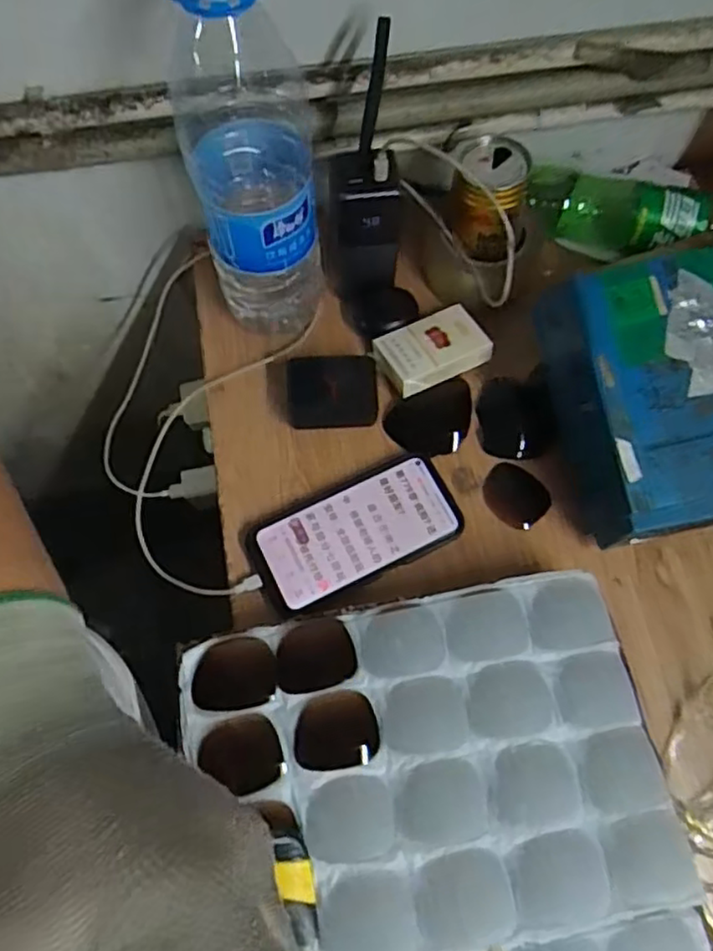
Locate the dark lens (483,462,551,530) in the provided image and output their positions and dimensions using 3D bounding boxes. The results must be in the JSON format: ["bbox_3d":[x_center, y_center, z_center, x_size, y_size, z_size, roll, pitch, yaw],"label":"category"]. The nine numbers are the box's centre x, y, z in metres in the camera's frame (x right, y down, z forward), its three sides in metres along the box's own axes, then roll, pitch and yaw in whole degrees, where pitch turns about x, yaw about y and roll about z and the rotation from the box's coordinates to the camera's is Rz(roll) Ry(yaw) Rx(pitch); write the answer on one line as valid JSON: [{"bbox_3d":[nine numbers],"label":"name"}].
[{"bbox_3d":[0.132,0.016,0.559,0.054,0.004,0.046,42,73,15],"label":"dark lens"}]

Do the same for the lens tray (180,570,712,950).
[{"bbox_3d":[0.068,0.277,0.400,0.283,0.023,0.402,-11,68,-6],"label":"lens tray"}]

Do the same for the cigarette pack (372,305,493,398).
[{"bbox_3d":[0.065,-0.109,0.588,0.087,0.027,0.058,-25,59,-5],"label":"cigarette pack"}]

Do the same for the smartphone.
[{"bbox_3d":[0.000,0.045,0.537,0.165,0.014,0.081,-25,70,-11],"label":"smartphone"}]

